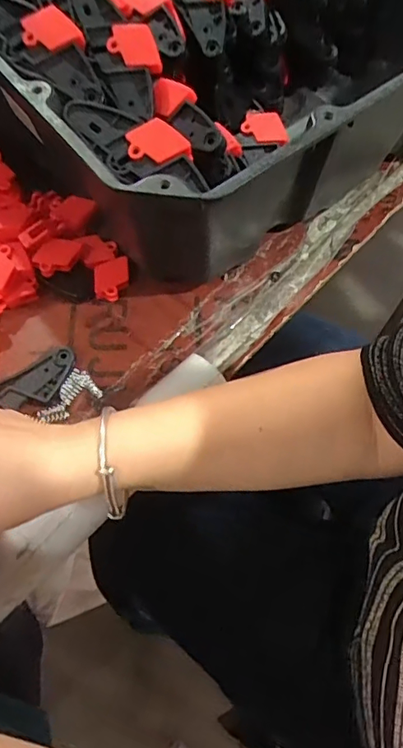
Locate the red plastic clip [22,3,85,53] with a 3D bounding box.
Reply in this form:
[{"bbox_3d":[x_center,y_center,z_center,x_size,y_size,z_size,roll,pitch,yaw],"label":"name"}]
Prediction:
[{"bbox_3d":[-0.108,-0.250,0.372,0.042,0.013,0.029,19,98,3],"label":"red plastic clip"}]

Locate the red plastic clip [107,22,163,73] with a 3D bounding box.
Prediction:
[{"bbox_3d":[-0.049,-0.246,0.382,0.043,0.027,0.009,14,21,0],"label":"red plastic clip"}]

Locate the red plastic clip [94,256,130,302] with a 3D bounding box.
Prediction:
[{"bbox_3d":[-0.079,-0.084,0.452,0.030,0.013,0.039,-3,65,-3],"label":"red plastic clip"}]

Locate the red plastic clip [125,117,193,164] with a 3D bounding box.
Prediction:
[{"bbox_3d":[-0.029,-0.159,0.348,0.043,0.006,0.027,-6,103,3],"label":"red plastic clip"}]

